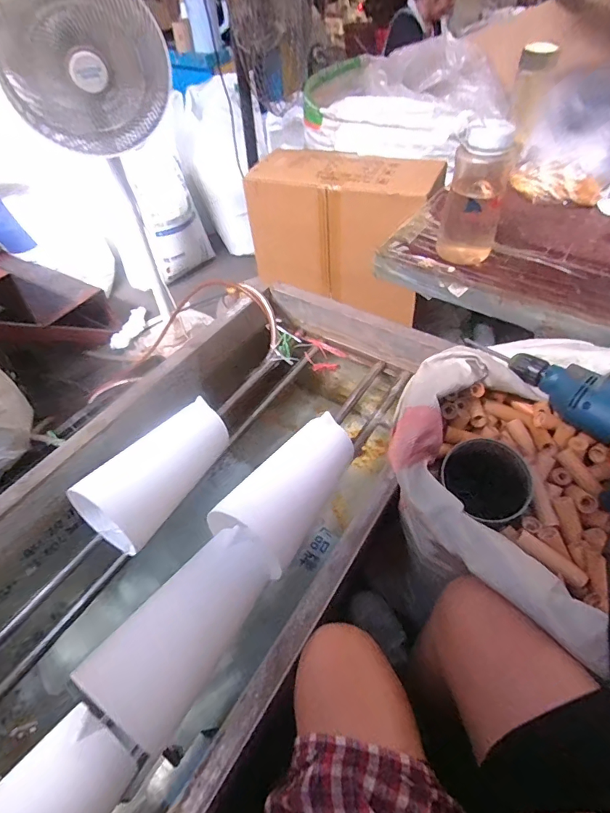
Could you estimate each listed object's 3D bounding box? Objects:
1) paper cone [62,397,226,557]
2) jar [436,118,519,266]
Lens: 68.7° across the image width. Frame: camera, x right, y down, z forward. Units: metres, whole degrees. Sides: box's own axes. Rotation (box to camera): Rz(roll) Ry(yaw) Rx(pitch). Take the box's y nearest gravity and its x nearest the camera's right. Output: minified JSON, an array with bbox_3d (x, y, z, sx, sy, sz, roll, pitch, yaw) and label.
[{"bbox_3d":[-0.225,0.089,0.693,0.093,0.093,0.245,23,54,20],"label":"paper cone"},{"bbox_3d":[0.282,-0.346,0.739,0.090,0.184,0.093,14,51,14],"label":"jar"}]

